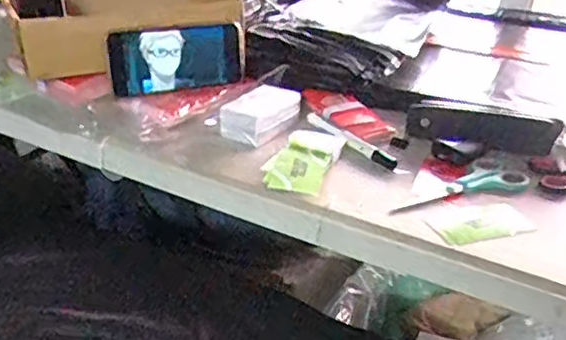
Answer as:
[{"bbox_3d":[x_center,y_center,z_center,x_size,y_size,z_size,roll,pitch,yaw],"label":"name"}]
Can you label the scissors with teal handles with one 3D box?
[{"bbox_3d":[0.181,0.025,0.625,0.176,0.015,0.042,-10,33,-21],"label":"scissors with teal handles"}]

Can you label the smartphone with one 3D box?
[{"bbox_3d":[-0.126,-0.135,0.732,0.158,0.071,0.015,-12,22,-25],"label":"smartphone"}]

